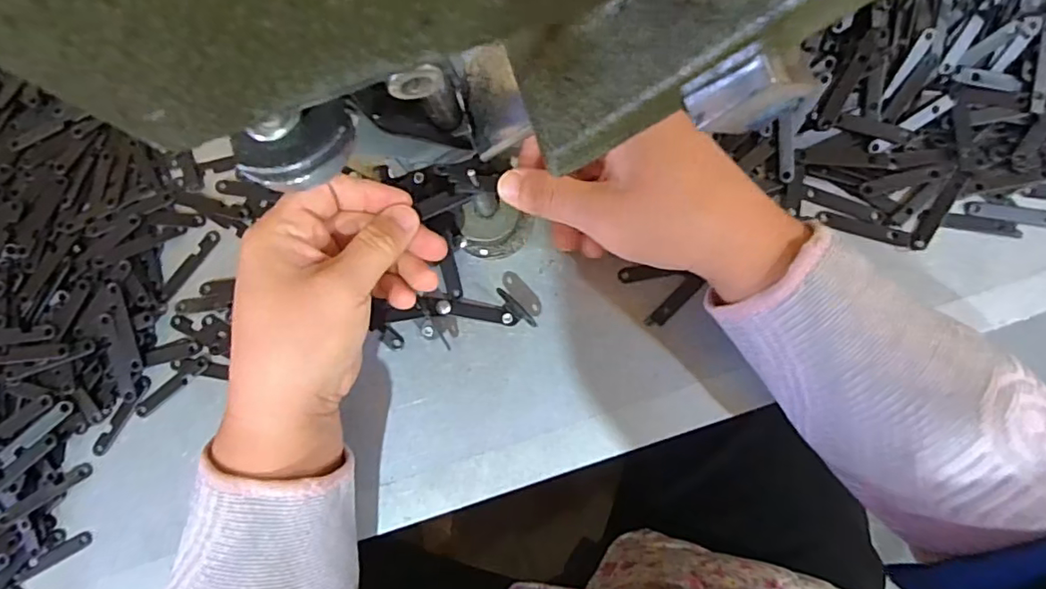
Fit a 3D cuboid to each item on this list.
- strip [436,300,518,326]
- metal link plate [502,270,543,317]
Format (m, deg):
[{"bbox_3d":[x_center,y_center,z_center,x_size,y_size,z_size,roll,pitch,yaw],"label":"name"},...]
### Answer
[{"bbox_3d":[-0.026,0.010,0.319,0.045,0.005,0.008,10,88,2],"label":"strip"},{"bbox_3d":[0.000,-0.001,0.323,0.010,0.004,0.030,-45,87,0],"label":"metal link plate"}]

